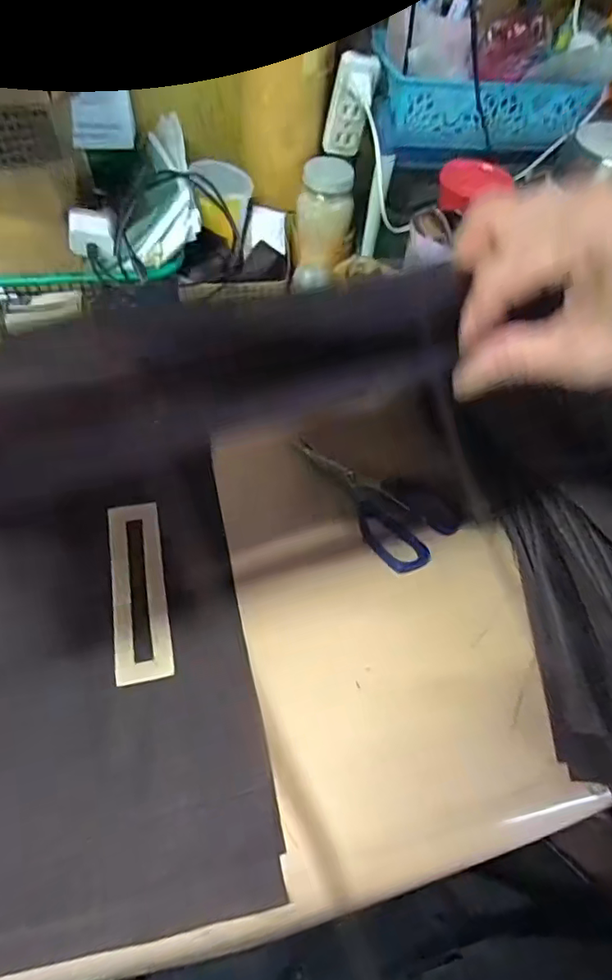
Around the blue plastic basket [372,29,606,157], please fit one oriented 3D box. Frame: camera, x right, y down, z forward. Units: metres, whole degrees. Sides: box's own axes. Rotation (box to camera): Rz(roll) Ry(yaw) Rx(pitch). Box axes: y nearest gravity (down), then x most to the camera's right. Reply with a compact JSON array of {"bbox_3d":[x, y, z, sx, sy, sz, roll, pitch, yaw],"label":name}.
[{"bbox_3d":[0.193,-0.439,0.617,0.240,0.076,0.109,-3,54,-9],"label":"blue plastic basket"}]

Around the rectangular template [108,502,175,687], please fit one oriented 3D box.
[{"bbox_3d":[-0.137,0.076,0.439,0.042,0.004,0.157,-9,56,-13],"label":"rectangular template"}]

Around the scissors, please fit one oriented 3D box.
[{"bbox_3d":[0.064,-0.002,0.508,0.082,0.006,0.169,-29,62,-24],"label":"scissors"}]

